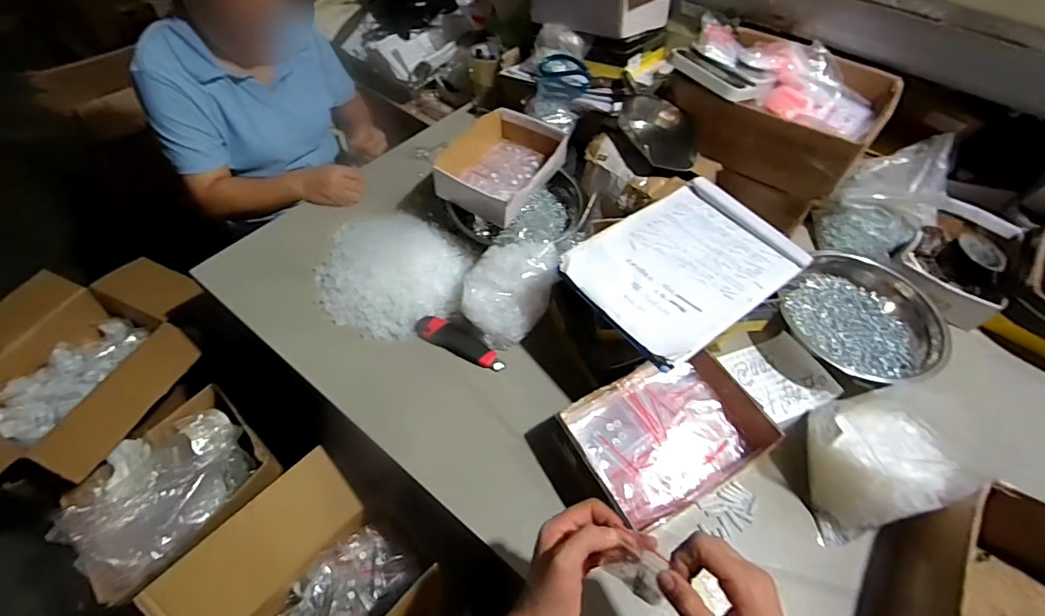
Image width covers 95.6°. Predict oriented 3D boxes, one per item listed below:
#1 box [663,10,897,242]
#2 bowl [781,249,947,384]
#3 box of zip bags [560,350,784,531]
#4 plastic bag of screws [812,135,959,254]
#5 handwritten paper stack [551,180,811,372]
[{"bbox_3d":[0.447,-0.342,0.876,0.339,0.221,0.277,27,57,16],"label":"box"},{"bbox_3d":[0.538,0.022,0.765,0.218,0.062,0.238,-37,63,-26],"label":"bowl"},{"bbox_3d":[0.195,0.173,0.654,0.248,0.066,0.177,-23,58,-18],"label":"box of zip bags"},{"bbox_3d":[0.684,-0.206,0.882,0.221,0.150,0.156,-25,59,-19],"label":"plastic bag of screws"},{"bbox_3d":[0.226,-0.067,0.669,0.302,0.015,0.221,-33,62,-24],"label":"handwritten paper stack"}]

